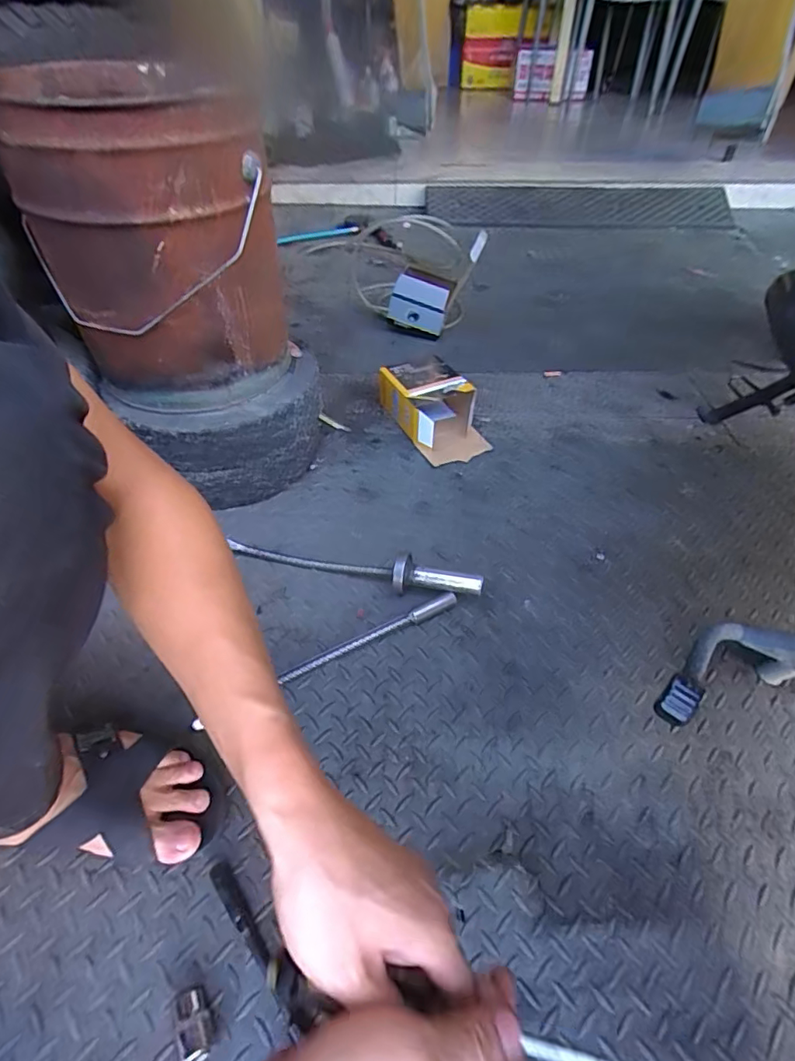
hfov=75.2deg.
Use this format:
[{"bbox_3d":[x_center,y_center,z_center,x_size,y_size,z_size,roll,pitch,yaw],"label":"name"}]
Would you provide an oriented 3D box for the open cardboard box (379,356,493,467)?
[{"bbox_3d":[0.068,-0.223,0.939,0.141,0.085,0.215,-18,49,-12],"label":"open cardboard box"}]

